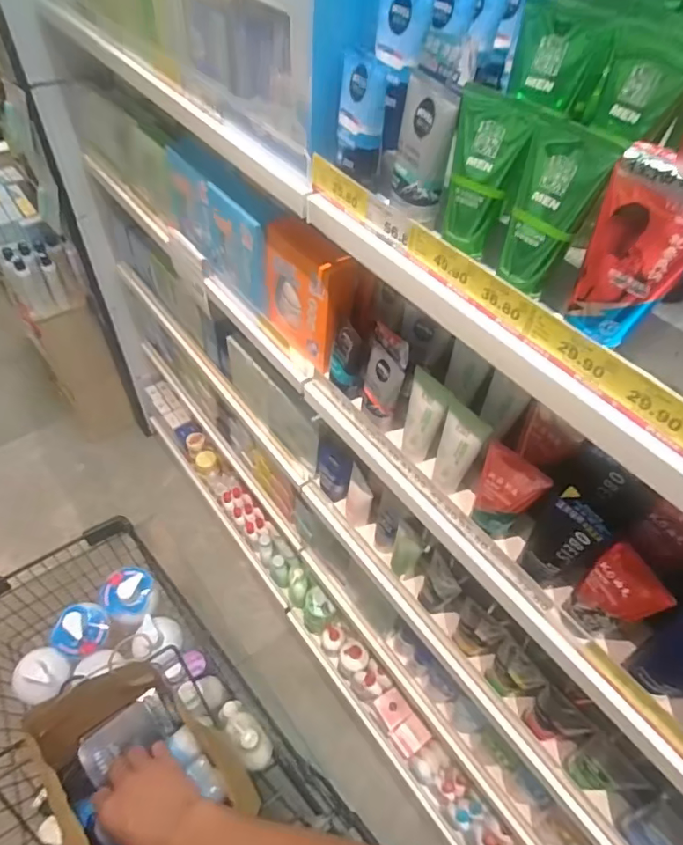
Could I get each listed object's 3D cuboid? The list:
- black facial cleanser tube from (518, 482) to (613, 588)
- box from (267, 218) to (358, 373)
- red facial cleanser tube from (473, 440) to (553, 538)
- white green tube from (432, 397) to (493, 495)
[{"bbox_3d":[0.235,0.130,0.551,0.039,0.149,0.073,-26,59,-23],"label":"black facial cleanser tube"},{"bbox_3d":[-0.050,-0.188,0.745,0.057,0.203,0.155,-36,63,-28],"label":"box"},{"bbox_3d":[0.181,0.082,0.583,0.032,0.110,0.070,-35,63,-28],"label":"red facial cleanser tube"},{"bbox_3d":[0.137,0.036,0.622,0.052,0.129,0.034,27,54,15],"label":"white green tube"}]

